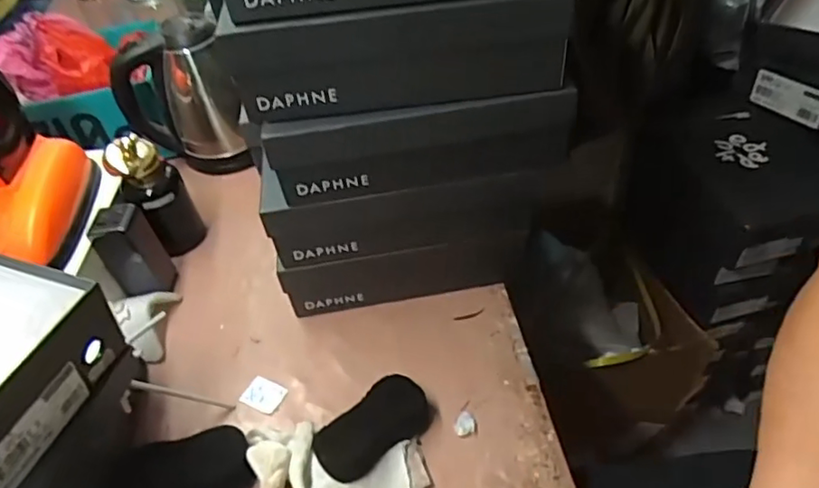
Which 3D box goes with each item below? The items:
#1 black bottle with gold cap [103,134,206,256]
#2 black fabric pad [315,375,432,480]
[{"bbox_3d":[-0.331,-0.060,0.789,0.078,0.167,0.057,-25,49,-17],"label":"black bottle with gold cap"},{"bbox_3d":[-0.037,0.193,0.625,0.128,0.011,0.063,-32,78,-24],"label":"black fabric pad"}]

